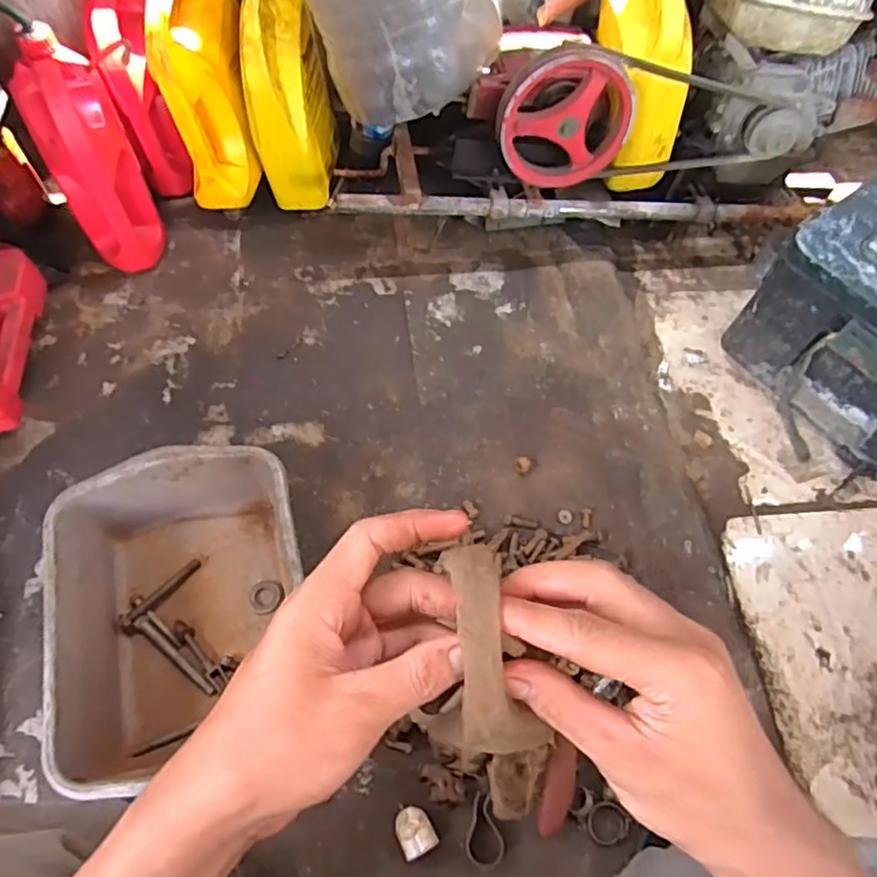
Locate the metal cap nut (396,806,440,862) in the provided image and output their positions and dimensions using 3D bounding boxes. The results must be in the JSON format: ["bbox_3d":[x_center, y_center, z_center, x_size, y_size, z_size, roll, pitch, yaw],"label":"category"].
[{"bbox_3d":[-0.025,0.412,0.660,0.036,0.038,0.043,-23,66,-15],"label":"metal cap nut"}]

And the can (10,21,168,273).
[{"bbox_3d":[-0.502,-0.400,0.926,0.118,0.296,0.162,-26,67,-16],"label":"can"}]

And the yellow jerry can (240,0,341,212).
[{"bbox_3d":[-0.227,-0.526,0.985,0.107,0.310,0.174,6,62,-1],"label":"yellow jerry can"}]

